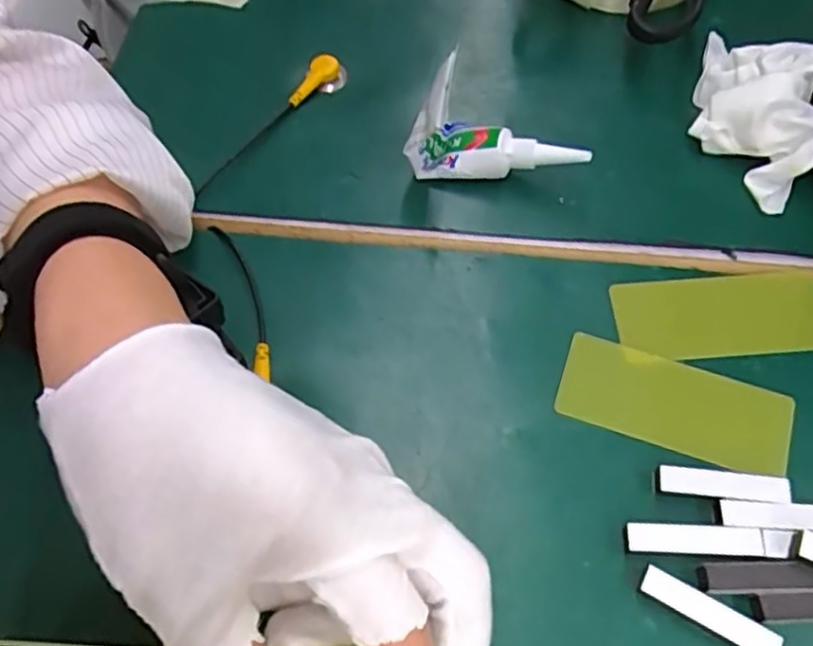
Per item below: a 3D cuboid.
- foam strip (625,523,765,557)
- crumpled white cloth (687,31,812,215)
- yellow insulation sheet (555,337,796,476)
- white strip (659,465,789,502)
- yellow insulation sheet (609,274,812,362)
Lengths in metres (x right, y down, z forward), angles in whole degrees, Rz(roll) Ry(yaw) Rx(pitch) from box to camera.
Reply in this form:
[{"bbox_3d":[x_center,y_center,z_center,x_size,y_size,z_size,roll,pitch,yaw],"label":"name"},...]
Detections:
[{"bbox_3d":[0.112,0.084,0.275,0.051,0.004,0.011,2,62,4],"label":"foam strip"},{"bbox_3d":[0.182,-0.114,0.368,0.057,0.035,0.105,15,63,10],"label":"crumpled white cloth"},{"bbox_3d":[0.117,0.036,0.312,0.097,0.004,0.041,18,67,10],"label":"yellow insulation sheet"},{"bbox_3d":[0.128,0.065,0.285,0.050,0.004,0.011,6,62,6],"label":"white strip"},{"bbox_3d":[0.147,-0.004,0.331,0.098,0.004,0.044,-4,62,0],"label":"yellow insulation sheet"}]

